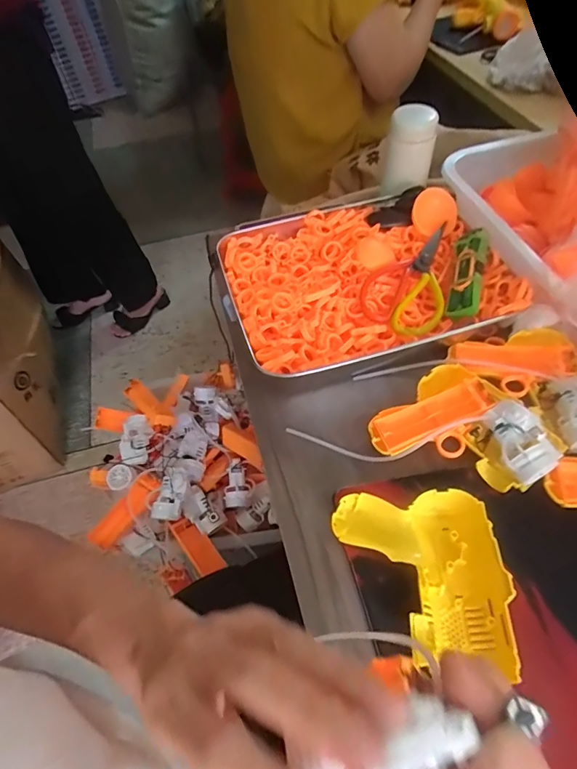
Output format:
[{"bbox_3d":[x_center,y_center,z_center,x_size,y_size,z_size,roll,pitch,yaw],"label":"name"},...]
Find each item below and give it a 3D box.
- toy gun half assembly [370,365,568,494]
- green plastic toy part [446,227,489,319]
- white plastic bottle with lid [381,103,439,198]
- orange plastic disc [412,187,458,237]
[{"bbox_3d":[0.162,0.042,0.389,0.136,0.035,0.133,-32,58,-18],"label":"toy gun half assembly"},{"bbox_3d":[0.192,-0.120,0.464,0.029,0.016,0.108,13,69,13],"label":"green plastic toy part"},{"bbox_3d":[0.155,-0.298,0.554,0.056,0.096,0.062,10,56,11],"label":"white plastic bottle with lid"},{"bbox_3d":[0.174,-0.203,0.515,0.051,0.054,0.006,-27,22,6],"label":"orange plastic disc"}]

